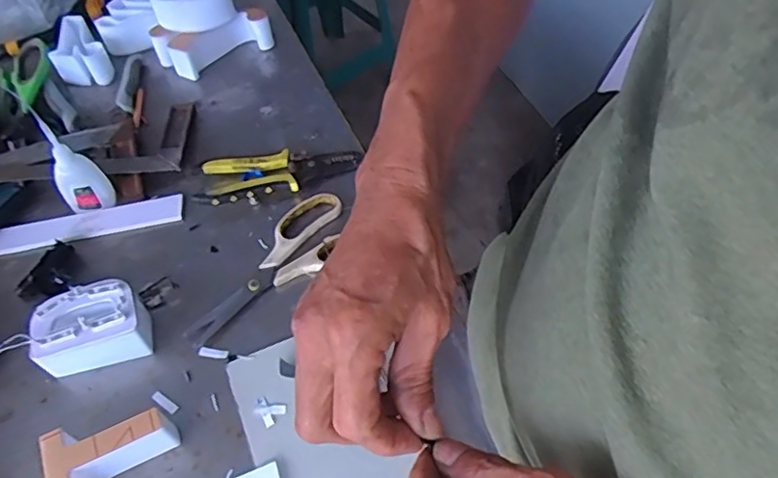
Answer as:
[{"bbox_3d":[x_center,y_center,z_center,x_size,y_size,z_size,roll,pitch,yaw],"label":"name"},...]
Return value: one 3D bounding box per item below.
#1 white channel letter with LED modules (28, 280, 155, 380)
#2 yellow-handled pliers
[{"bbox_3d":[-0.251,0.074,0.503,0.085,0.051,0.049,-17,55,-8],"label":"white channel letter with LED modules"},{"bbox_3d":[-0.112,-0.071,0.617,0.158,0.021,0.061,-13,55,-5],"label":"yellow-handled pliers"}]

